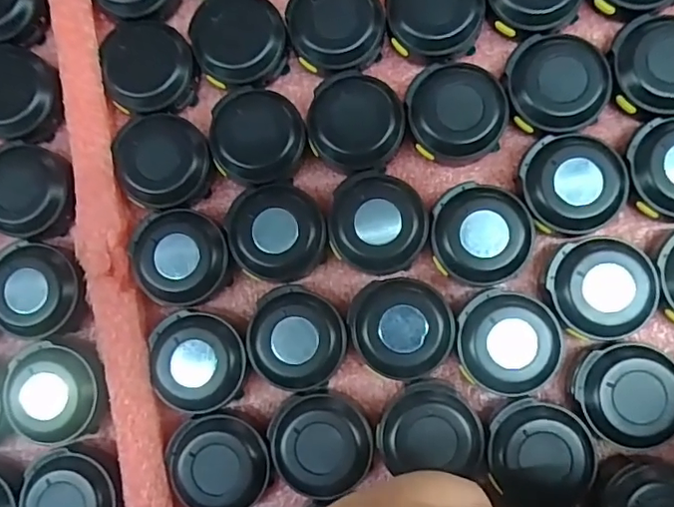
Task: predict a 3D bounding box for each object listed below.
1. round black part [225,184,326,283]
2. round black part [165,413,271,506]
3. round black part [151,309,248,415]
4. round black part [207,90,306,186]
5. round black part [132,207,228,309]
[{"bbox_3d":[-0.019,-0.007,0.169,0.029,0.007,0.028,0,86,4],"label":"round black part"},{"bbox_3d":[-0.034,0.062,0.166,0.029,0.013,0.027,0,86,4],"label":"round black part"},{"bbox_3d":[-0.042,0.032,0.170,0.026,0.014,0.030,-36,84,1],"label":"round black part"},{"bbox_3d":[-0.025,-0.037,0.172,0.028,0.009,0.029,0,86,4],"label":"round black part"},{"bbox_3d":[-0.047,0.002,0.173,0.028,0.013,0.028,0,86,4],"label":"round black part"}]

